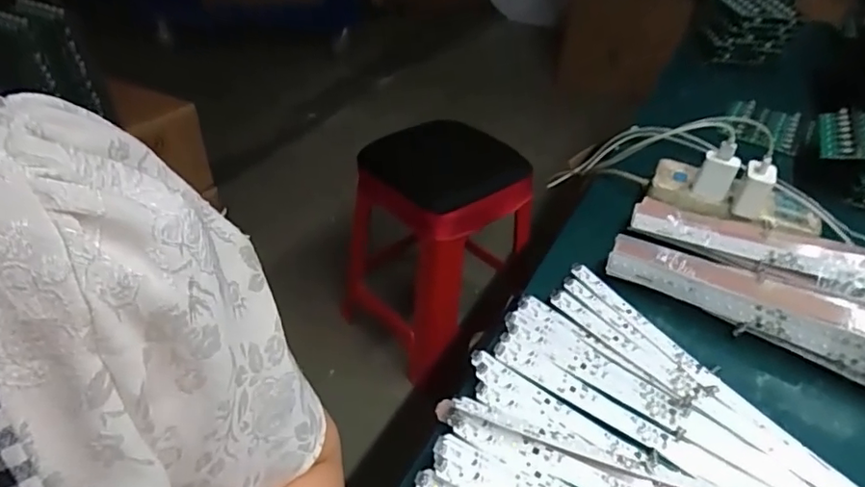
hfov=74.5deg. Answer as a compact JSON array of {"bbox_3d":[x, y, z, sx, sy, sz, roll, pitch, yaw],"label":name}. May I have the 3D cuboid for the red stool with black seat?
[{"bbox_3d":[-0.021,-0.009,1.346,0.324,0.453,0.336,-28,48,-33],"label":"red stool with black seat"}]

